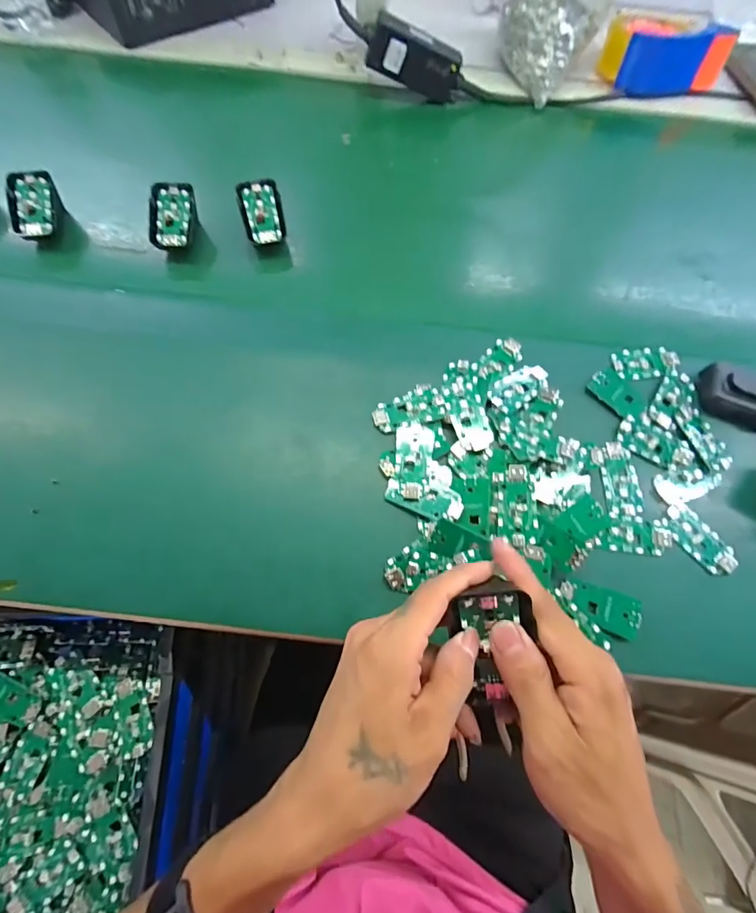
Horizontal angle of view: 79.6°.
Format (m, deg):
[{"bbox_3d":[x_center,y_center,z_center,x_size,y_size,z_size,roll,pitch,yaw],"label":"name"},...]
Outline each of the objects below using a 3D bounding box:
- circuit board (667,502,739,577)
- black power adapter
[{"bbox_3d":[0.271,0.069,0.382,0.033,0.004,0.064,-29,72,-14],"label":"circuit board"},{"bbox_3d":[0.048,-0.491,0.563,0.118,0.054,0.034,13,70,-19],"label":"black power adapter"}]

